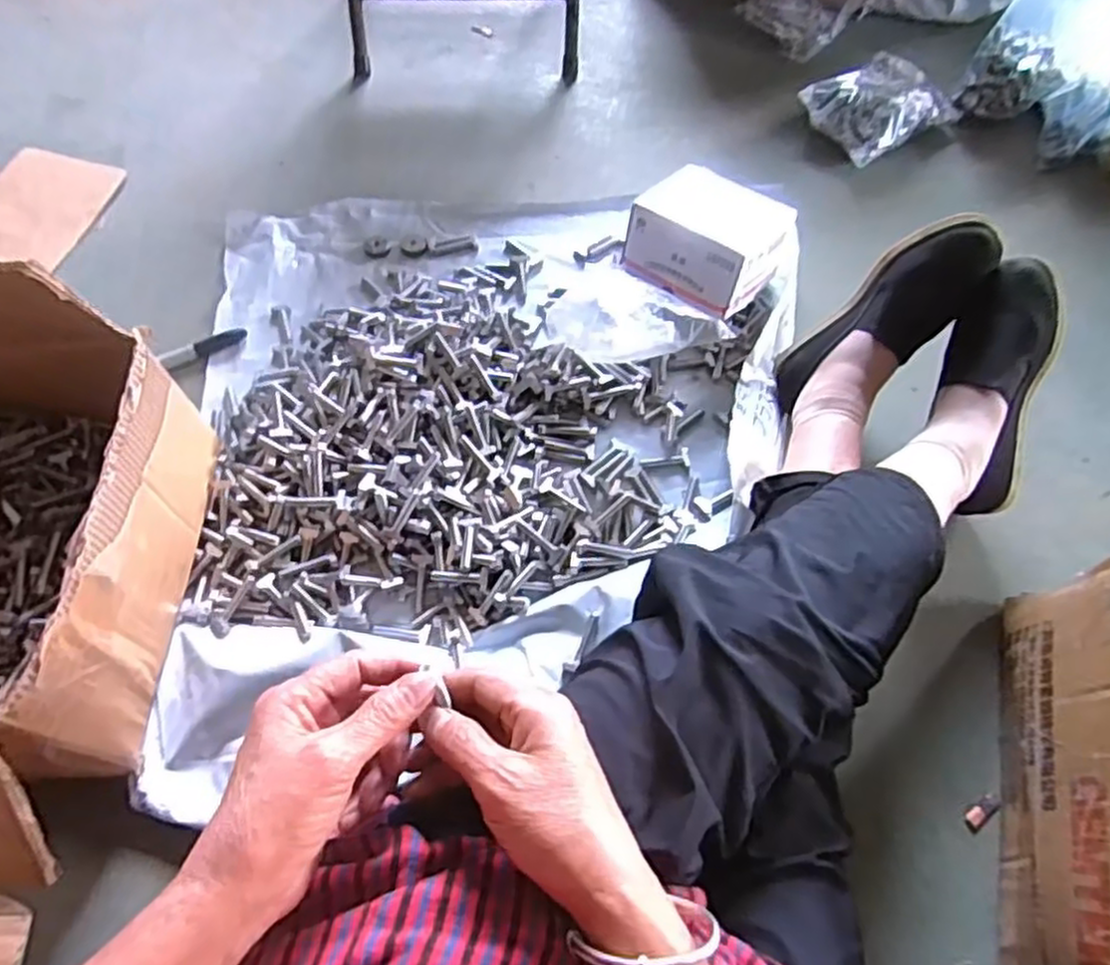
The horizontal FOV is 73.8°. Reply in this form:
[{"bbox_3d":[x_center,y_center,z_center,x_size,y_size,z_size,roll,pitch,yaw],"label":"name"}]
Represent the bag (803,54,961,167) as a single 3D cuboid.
[{"bbox_3d":[0.449,-0.521,1.018,0.190,0.060,0.137,-28,66,-14],"label":"bag"}]

